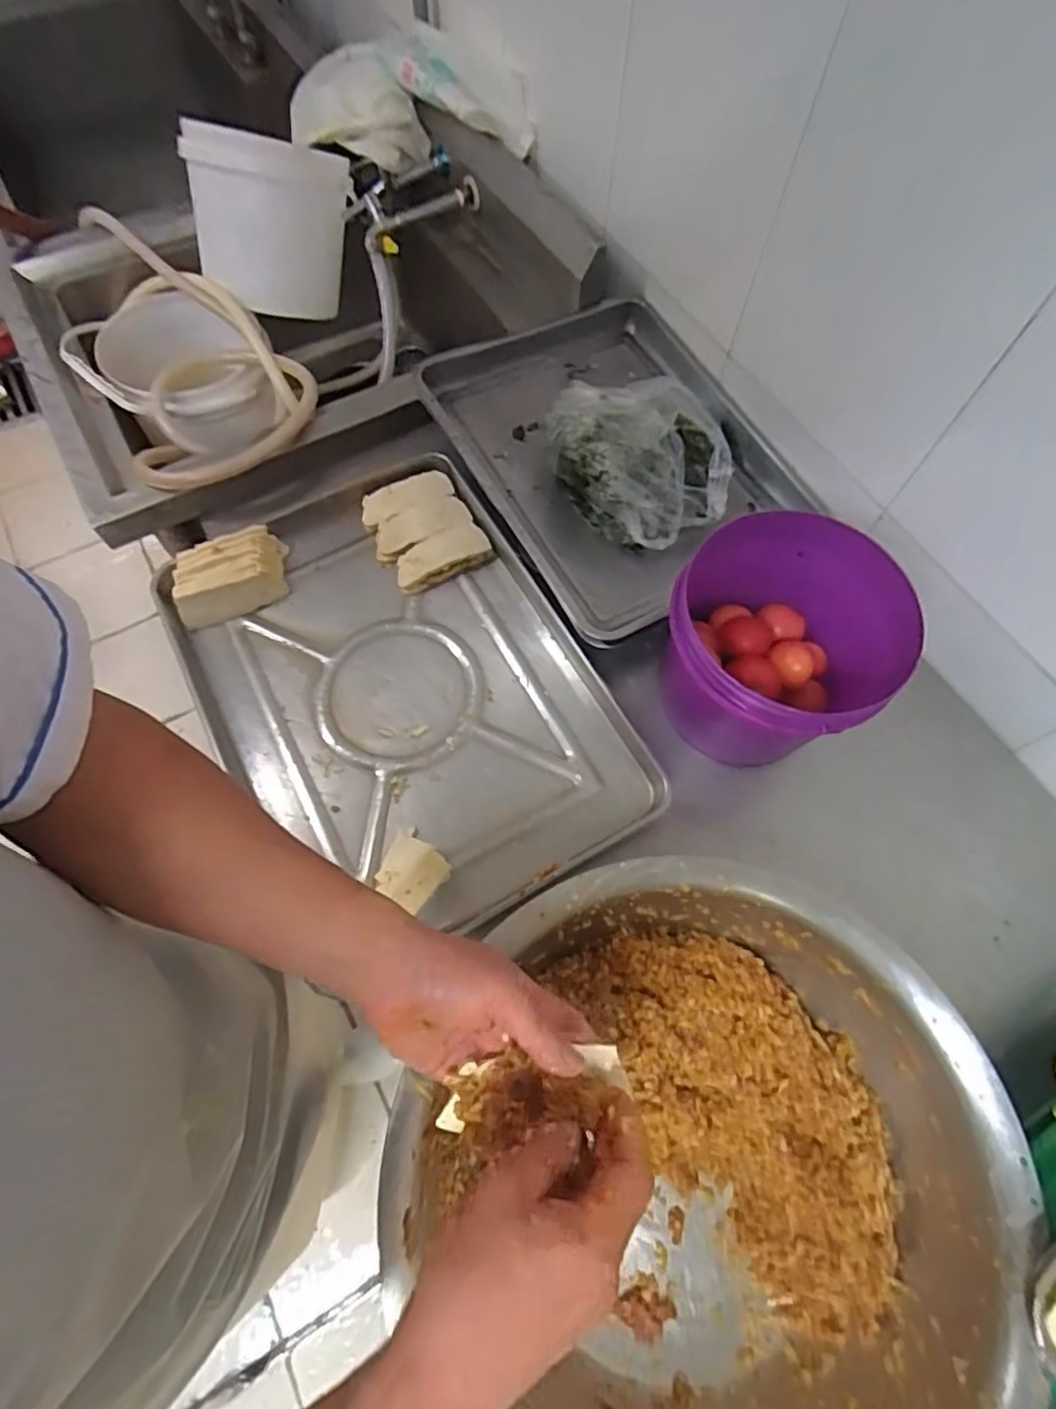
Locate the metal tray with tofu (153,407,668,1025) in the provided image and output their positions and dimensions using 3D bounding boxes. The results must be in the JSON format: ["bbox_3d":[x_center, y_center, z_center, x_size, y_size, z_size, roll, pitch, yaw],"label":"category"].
[{"bbox_3d":[-0.167,-0.050,0.778,0.405,0.068,0.635,-29,70,-14],"label":"metal tray with tofu"}]

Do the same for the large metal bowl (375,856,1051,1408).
[{"bbox_3d":[0.134,0.371,0.547,0.443,0.153,0.444,1,66,-2],"label":"large metal bowl"}]

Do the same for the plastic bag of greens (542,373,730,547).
[{"bbox_3d":[0.145,-0.320,0.828,0.234,0.124,0.195,39,70,14],"label":"plastic bag of greens"}]

